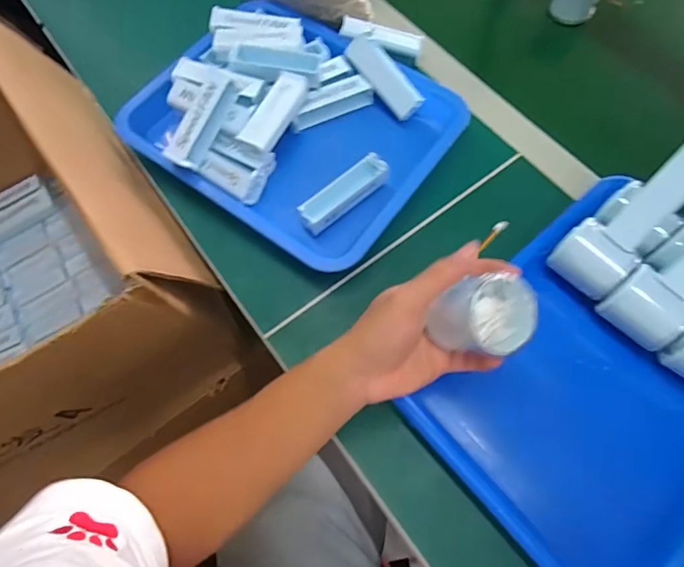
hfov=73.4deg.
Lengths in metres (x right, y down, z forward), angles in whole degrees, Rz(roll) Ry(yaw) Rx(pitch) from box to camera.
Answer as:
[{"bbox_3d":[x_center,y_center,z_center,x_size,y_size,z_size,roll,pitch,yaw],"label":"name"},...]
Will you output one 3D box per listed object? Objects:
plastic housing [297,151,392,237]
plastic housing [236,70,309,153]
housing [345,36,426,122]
[{"bbox_3d":[0.002,-0.092,0.481,0.104,0.034,0.027,-39,71,-15],"label":"plastic housing"},{"bbox_3d":[-0.072,-0.184,0.494,0.031,0.024,0.096,26,70,12],"label":"plastic housing"},{"bbox_3d":[0.049,-0.234,0.523,0.035,0.019,0.103,-40,88,-13],"label":"housing"}]

